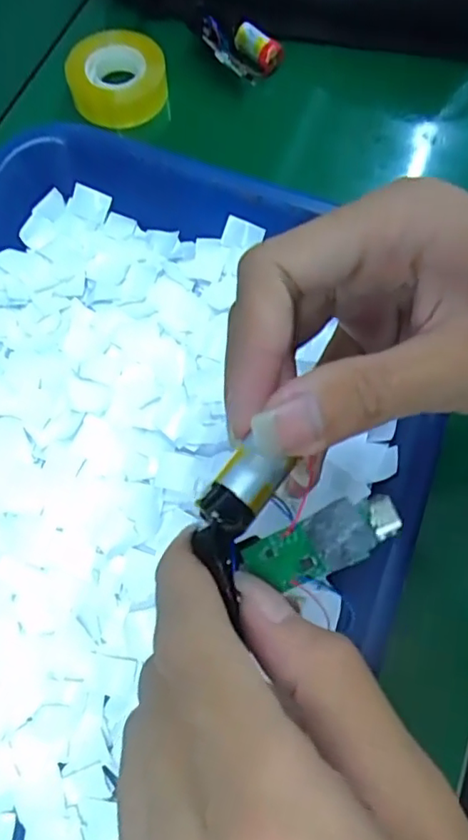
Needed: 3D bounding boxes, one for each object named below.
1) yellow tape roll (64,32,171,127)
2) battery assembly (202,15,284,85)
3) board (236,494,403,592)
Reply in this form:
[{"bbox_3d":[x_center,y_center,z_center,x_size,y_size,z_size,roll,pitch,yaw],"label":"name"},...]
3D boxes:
[{"bbox_3d":[-0.069,-0.205,0.340,0.055,0.023,0.049,-5,72,-4],"label":"yellow tape roll"},{"bbox_3d":[0.004,-0.226,0.348,0.031,0.021,0.042,-39,77,-13],"label":"battery assembly"},{"bbox_3d":[0.022,0.033,0.151,0.044,0.004,0.016,-26,72,20],"label":"board"}]

